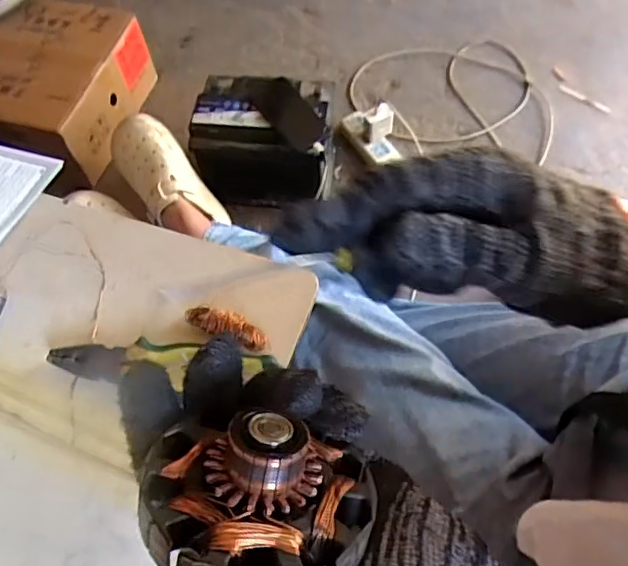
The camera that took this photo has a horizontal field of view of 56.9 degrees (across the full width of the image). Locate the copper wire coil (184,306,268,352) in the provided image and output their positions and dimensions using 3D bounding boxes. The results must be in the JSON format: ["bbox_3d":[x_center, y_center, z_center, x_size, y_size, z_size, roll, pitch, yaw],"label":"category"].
[{"bbox_3d":[-0.078,0.037,0.511,0.076,0.017,0.021,21,66,14],"label":"copper wire coil"}]

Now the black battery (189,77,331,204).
[{"bbox_3d":[-0.088,-0.255,1.067,0.232,0.180,0.182,3,63,5],"label":"black battery"}]

